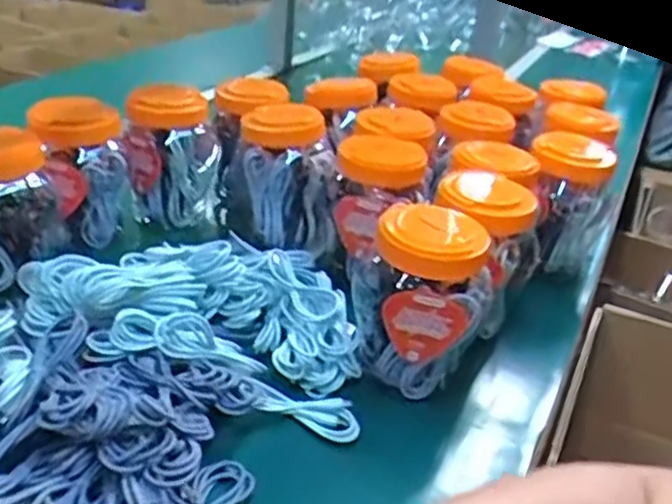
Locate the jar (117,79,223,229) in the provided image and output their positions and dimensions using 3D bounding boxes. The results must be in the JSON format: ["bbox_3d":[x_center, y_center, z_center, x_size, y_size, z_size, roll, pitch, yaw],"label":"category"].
[{"bbox_3d":[-0.195,-0.114,0.846,0.102,0.167,0.087,1,29,-9],"label":"jar"}]

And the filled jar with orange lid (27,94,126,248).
[{"bbox_3d":[-0.275,-0.080,0.768,0.099,0.161,0.081,-4,30,-17],"label":"filled jar with orange lid"}]

